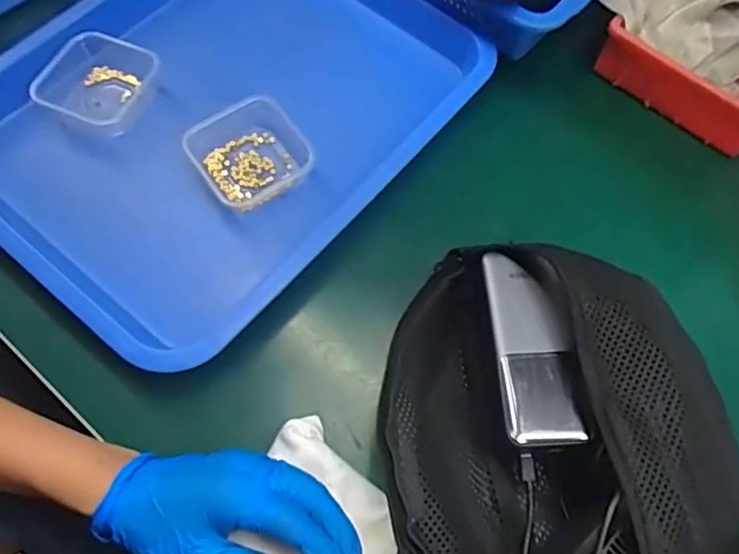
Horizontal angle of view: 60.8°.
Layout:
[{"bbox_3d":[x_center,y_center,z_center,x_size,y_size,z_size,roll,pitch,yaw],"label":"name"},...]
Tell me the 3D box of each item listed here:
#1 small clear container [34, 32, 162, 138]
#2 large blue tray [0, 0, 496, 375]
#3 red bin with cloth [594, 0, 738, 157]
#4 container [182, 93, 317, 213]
[{"bbox_3d":[-0.219,-0.157,0.509,0.082,0.030,0.077,23,67,8],"label":"small clear container"},{"bbox_3d":[-0.116,-0.132,0.523,0.299,0.079,0.383,38,69,14],"label":"large blue tray"},{"bbox_3d":[0.273,-0.187,0.522,0.167,0.058,0.100,41,70,15],"label":"red bin with cloth"},{"bbox_3d":[-0.090,-0.091,0.485,0.083,0.036,0.079,-31,71,-15],"label":"container"}]

